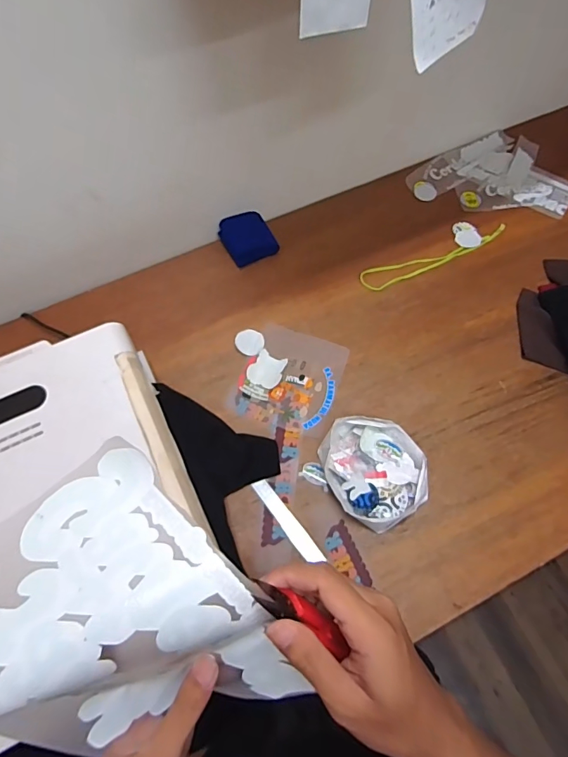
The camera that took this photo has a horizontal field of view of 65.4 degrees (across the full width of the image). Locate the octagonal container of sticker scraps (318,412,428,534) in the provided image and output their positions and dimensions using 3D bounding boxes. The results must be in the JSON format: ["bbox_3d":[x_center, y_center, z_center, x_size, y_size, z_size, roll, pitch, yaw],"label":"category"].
[{"bbox_3d":[0.160,0.160,0.787,0.164,0.041,0.190,-20,66,-8],"label":"octagonal container of sticker scraps"}]

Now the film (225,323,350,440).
[{"bbox_3d":[0.000,-0.006,0.891,0.220,0.011,0.210,17,66,10],"label":"film"}]

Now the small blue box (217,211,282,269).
[{"bbox_3d":[-0.084,-0.326,1.025,0.114,0.045,0.118,-21,66,-8],"label":"small blue box"}]

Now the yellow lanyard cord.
[{"bbox_3d":[0.350,-0.275,1.010,0.375,0.006,0.055,-20,71,-8],"label":"yellow lanyard cord"}]

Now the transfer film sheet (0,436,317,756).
[{"bbox_3d":[-0.095,0.151,0.275,0.137,0.097,0.187,-41,70,-16],"label":"transfer film sheet"}]

